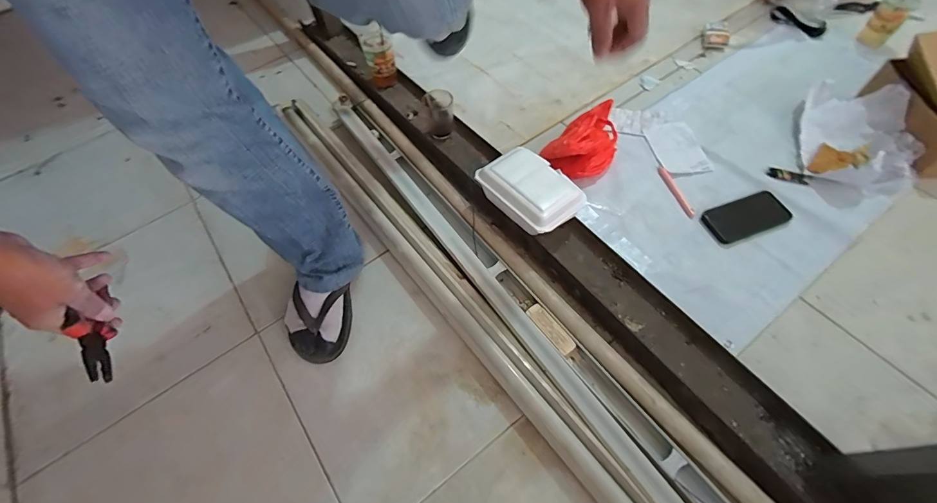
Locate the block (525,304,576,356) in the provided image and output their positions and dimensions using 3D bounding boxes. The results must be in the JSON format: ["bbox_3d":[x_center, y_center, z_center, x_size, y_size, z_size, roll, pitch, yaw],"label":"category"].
[{"bbox_3d":[0.138,0.133,0.683,0.031,0.014,0.102,-32,61,-14],"label":"block"}]

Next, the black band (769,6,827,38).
[{"bbox_3d":[0.909,-0.637,1.099,0.022,0.032,0.154,-27,60,-11],"label":"black band"}]

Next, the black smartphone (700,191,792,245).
[{"bbox_3d":[0.550,-0.071,0.786,0.161,0.015,0.084,-20,59,-7],"label":"black smartphone"}]

